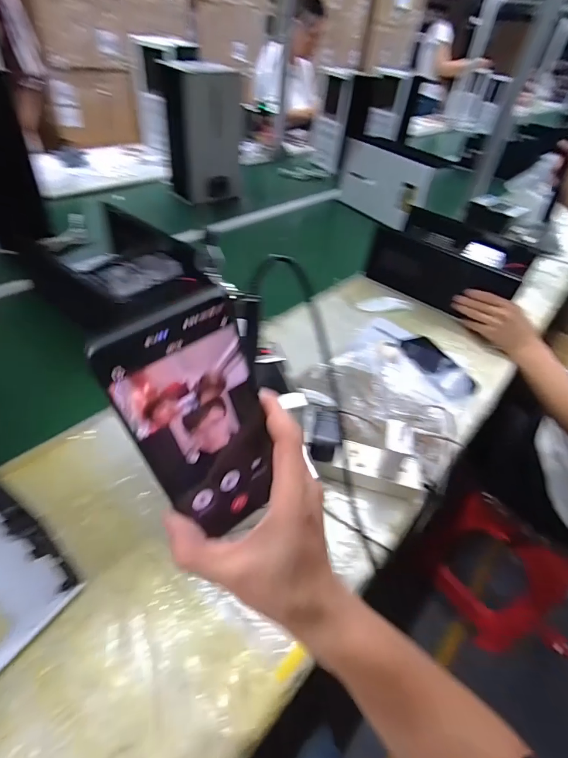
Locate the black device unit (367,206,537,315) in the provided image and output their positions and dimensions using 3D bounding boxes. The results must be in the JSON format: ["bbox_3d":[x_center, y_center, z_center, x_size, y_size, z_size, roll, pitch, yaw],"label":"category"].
[{"bbox_3d":[0.401,-0.285,0.924,0.317,0.117,0.256,33,50,23],"label":"black device unit"}]

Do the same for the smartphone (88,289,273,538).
[{"bbox_3d":[-0.045,0.033,0.226,0.071,0.162,0.007,-29,39,-24],"label":"smartphone"}]

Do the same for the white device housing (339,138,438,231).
[{"bbox_3d":[0.303,-0.615,1.202,0.026,0.192,0.354,-21,49,-34],"label":"white device housing"}]

